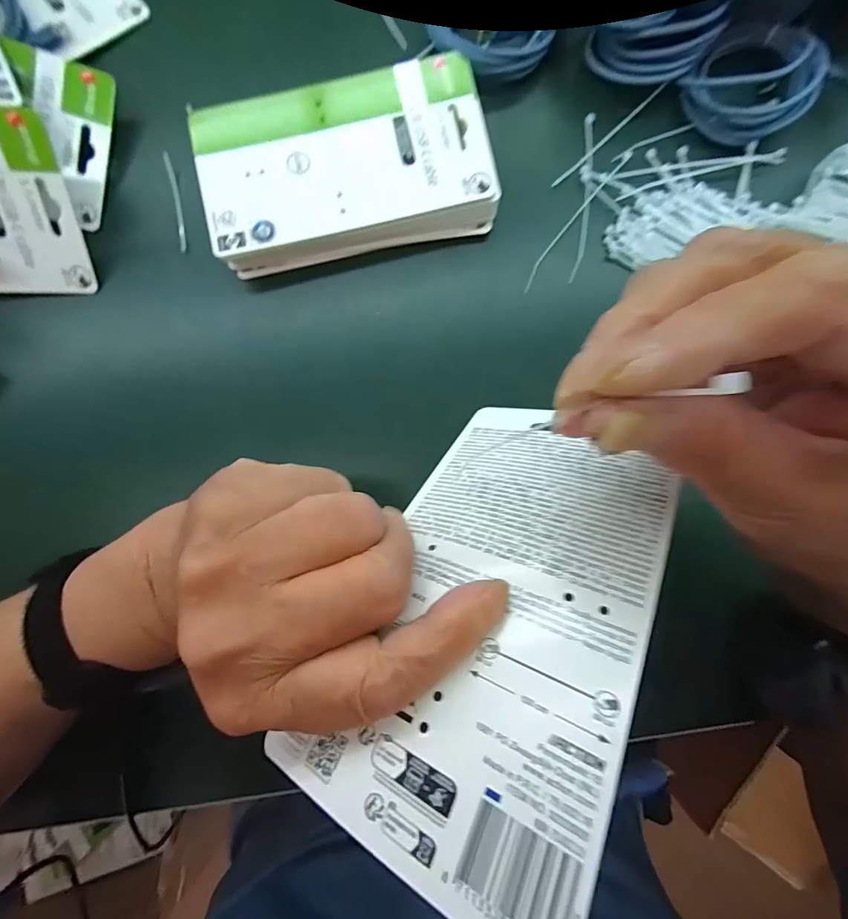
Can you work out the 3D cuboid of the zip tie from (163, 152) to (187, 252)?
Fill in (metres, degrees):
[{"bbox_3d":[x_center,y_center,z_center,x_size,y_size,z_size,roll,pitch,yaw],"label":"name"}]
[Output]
[{"bbox_3d":[-0.171,-0.177,0.291,0.005,0.005,0.069,-10,87,0],"label":"zip tie"}]

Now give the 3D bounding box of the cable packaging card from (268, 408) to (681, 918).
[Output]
[{"bbox_3d":[0.028,0.041,0.150,0.094,0.009,0.168,9,51,31],"label":"cable packaging card"}]

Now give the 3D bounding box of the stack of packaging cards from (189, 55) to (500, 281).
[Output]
[{"bbox_3d":[-0.050,-0.190,0.279,0.180,0.033,0.105,-11,87,0],"label":"stack of packaging cards"}]

